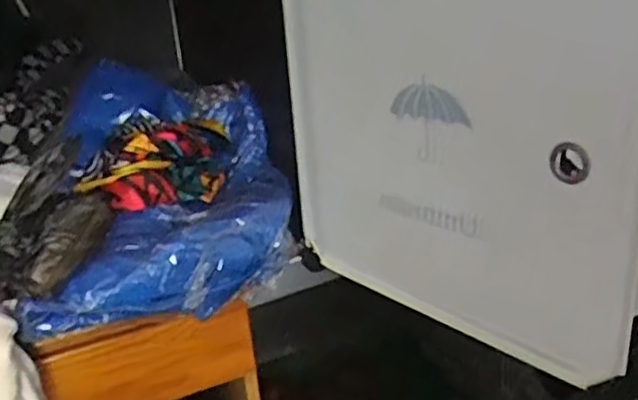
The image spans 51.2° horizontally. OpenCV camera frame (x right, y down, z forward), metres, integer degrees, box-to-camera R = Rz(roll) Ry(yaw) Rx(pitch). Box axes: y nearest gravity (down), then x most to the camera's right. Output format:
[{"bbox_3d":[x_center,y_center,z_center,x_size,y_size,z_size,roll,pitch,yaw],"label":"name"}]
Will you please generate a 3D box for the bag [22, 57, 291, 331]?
[{"bbox_3d":[-0.163,-0.022,0.741,0.247,0.155,0.391,-7,23,-2],"label":"bag"}]

